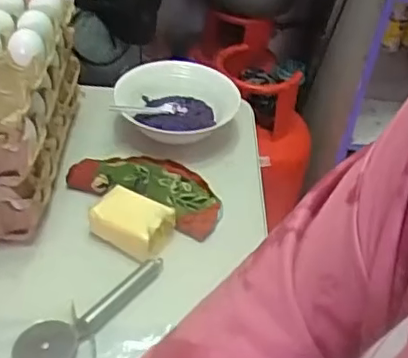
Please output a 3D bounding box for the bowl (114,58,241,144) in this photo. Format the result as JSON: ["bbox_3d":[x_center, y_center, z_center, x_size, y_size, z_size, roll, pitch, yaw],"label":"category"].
[{"bbox_3d":[-0.045,-0.107,0.852,0.165,0.059,0.153,4,40,-4],"label":"bowl"}]

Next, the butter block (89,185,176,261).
[{"bbox_3d":[-0.083,0.051,0.693,0.083,0.048,0.059,23,42,17],"label":"butter block"}]

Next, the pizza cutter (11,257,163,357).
[{"bbox_3d":[-0.109,0.139,0.611,0.176,0.020,0.057,-26,50,-33],"label":"pizza cutter"}]

